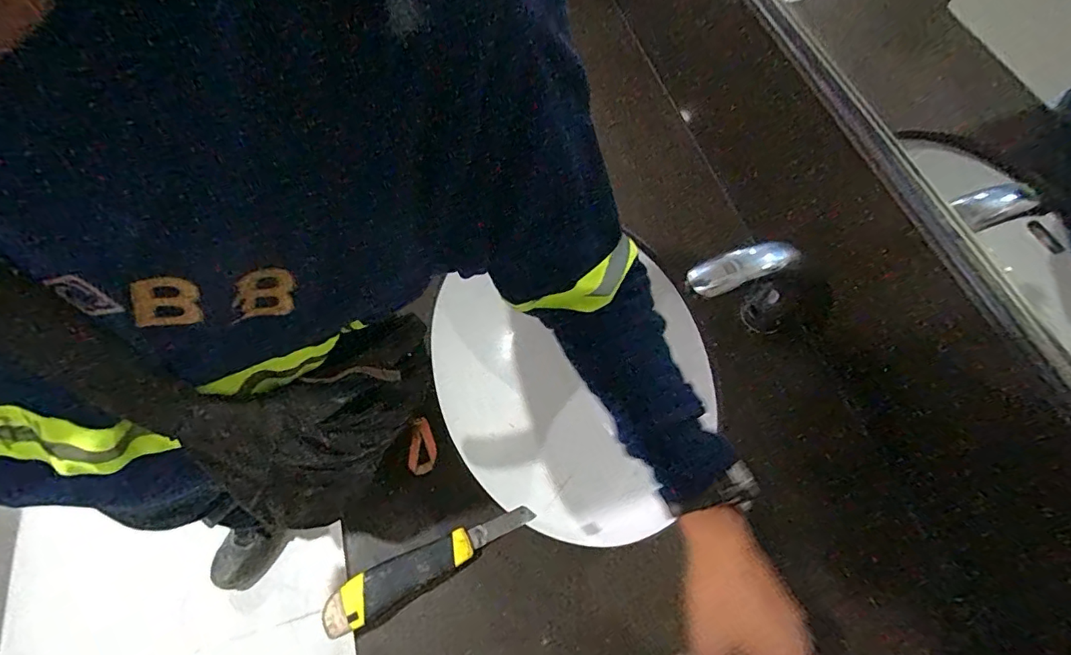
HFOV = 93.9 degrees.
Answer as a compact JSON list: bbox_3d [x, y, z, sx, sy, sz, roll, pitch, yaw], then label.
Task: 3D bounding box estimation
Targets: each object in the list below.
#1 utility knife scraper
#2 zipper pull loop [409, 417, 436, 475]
[{"bbox_3d":[-0.102,0.226,0.489,0.205,0.027,0.038,-27,68,-15],"label":"utility knife scraper"},{"bbox_3d":[-0.121,0.127,0.536,0.026,0.008,0.060,1,92,-2],"label":"zipper pull loop"}]

